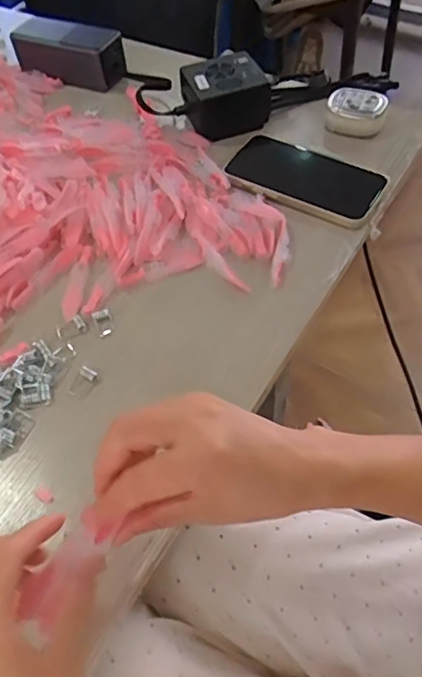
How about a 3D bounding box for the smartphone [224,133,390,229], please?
[{"bbox_3d":[0.087,-0.153,0.510,0.144,0.007,0.078,25,59,20],"label":"smartphone"}]

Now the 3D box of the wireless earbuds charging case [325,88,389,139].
[{"bbox_3d":[0.148,-0.229,0.553,0.057,0.032,0.042,11,56,12],"label":"wireless earbuds charging case"}]

